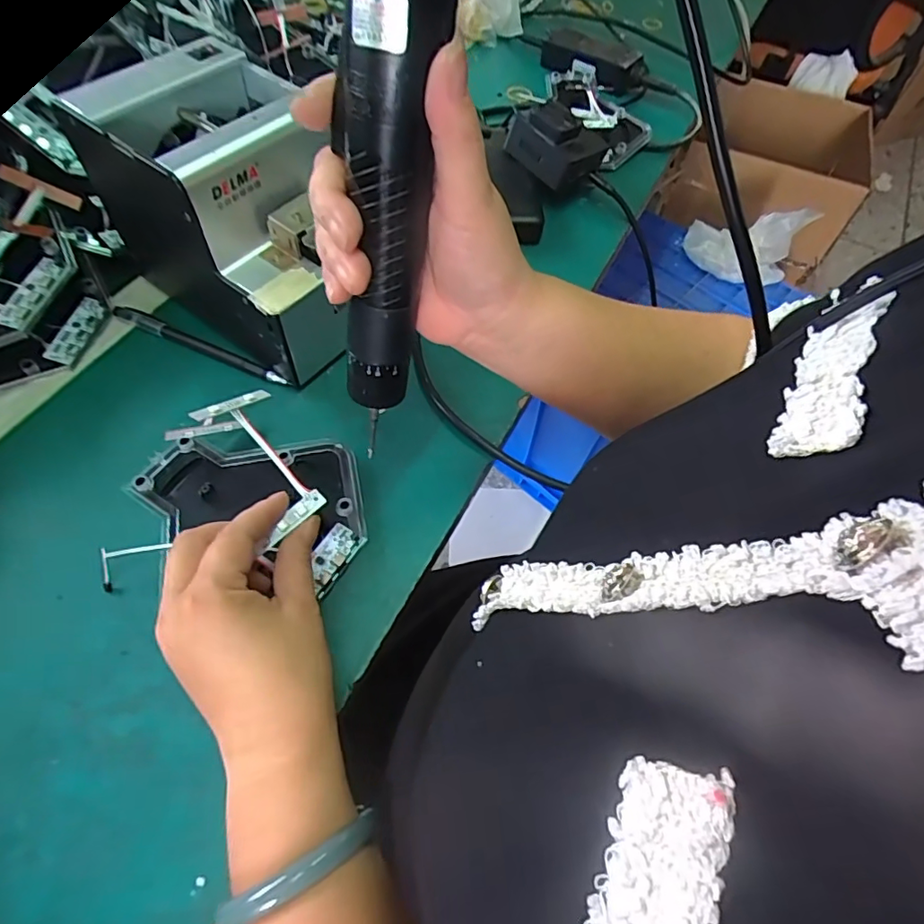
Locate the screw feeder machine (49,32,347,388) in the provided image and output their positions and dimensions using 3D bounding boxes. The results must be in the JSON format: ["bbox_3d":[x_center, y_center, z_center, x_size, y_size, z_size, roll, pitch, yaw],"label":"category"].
[{"bbox_3d":[-0.158,-0.181,0.403,0.195,0.139,0.123,37,62,18],"label":"screw feeder machine"}]

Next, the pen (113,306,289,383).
[{"bbox_3d":[-0.207,-0.092,0.430,0.160,0.008,0.010,23,58,10],"label":"pen"}]

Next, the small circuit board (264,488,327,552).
[{"bbox_3d":[-0.096,0.032,0.314,0.012,0.005,0.040,37,70,18],"label":"small circuit board"}]

